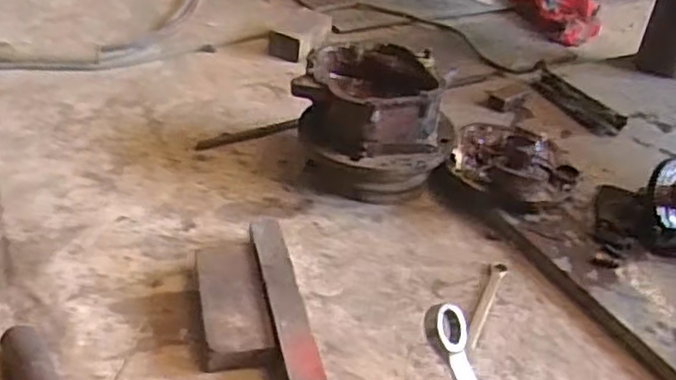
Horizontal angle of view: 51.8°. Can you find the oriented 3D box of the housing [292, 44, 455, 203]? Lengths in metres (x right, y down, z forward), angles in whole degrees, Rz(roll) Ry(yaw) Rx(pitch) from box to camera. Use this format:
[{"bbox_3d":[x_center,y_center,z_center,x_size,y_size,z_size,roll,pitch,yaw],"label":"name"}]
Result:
[{"bbox_3d":[0.066,-0.148,1.366,0.277,0.202,0.295,-3,37,-12],"label":"housing"}]

